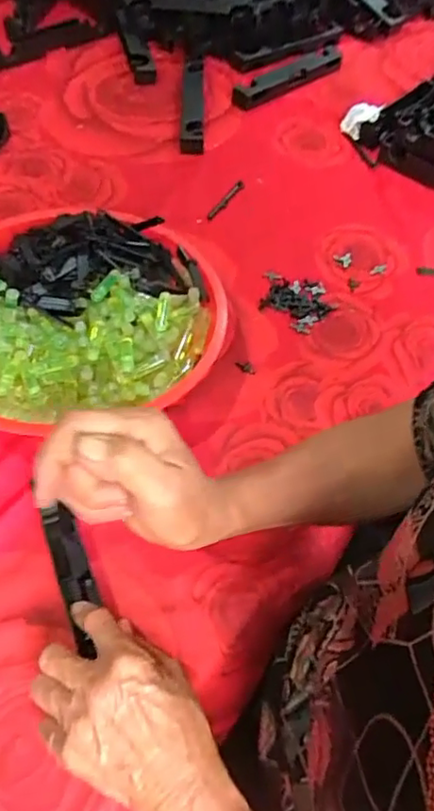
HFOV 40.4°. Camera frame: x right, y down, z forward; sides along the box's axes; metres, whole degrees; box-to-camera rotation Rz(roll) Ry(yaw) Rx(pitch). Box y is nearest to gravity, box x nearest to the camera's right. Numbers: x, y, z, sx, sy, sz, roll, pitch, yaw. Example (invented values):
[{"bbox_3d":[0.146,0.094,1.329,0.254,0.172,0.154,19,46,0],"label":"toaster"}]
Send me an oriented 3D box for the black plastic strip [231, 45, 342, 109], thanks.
[{"bbox_3d":[0.106,-0.468,0.834,0.209,0.011,0.048,-34,64,-23],"label":"black plastic strip"}]

